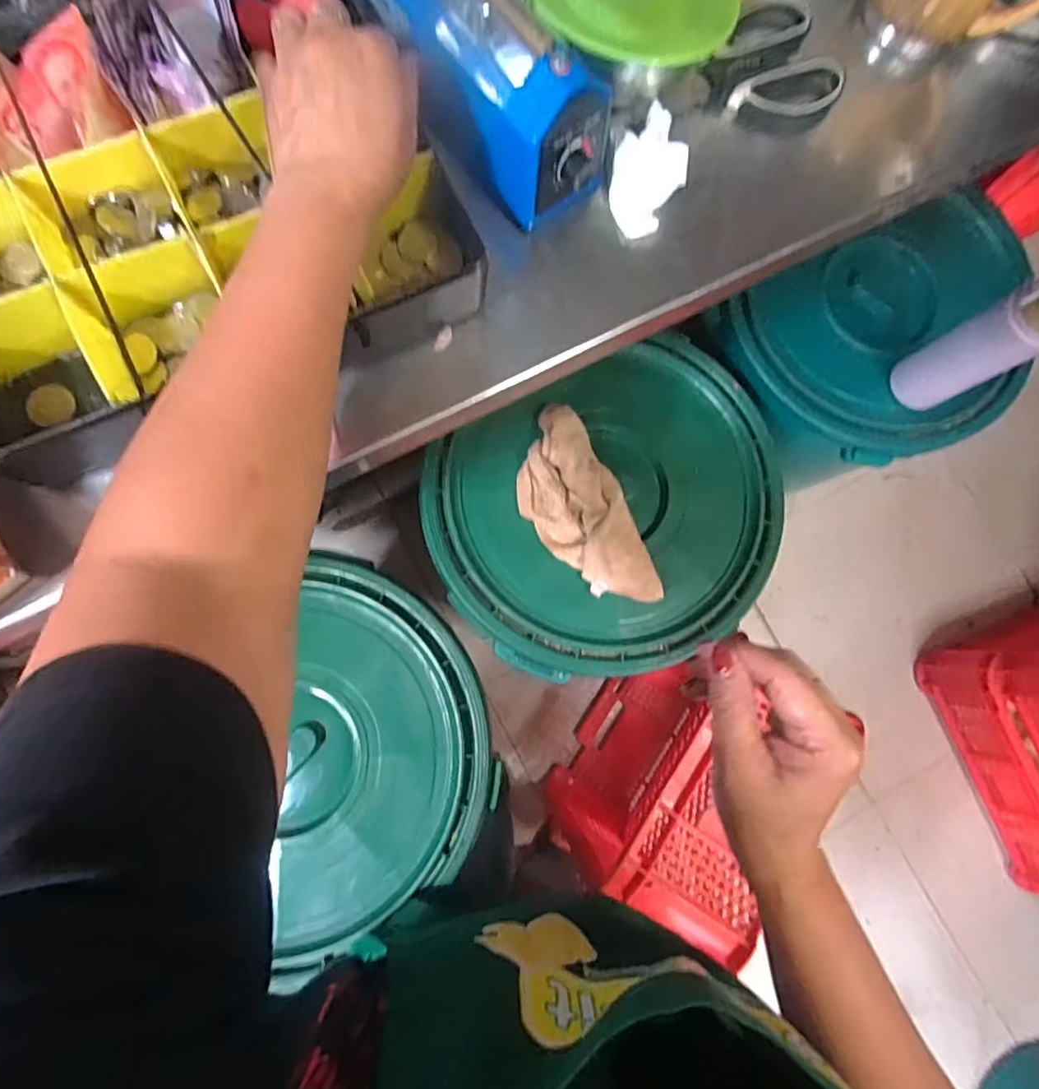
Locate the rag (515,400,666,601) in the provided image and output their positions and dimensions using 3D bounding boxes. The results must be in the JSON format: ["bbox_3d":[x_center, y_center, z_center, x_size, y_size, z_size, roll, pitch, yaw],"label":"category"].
[{"bbox_3d":[0.072,-0.037,0.673,0.104,0.031,0.247,-29,84,-9],"label":"rag"}]

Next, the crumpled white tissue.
[{"bbox_3d":[0.090,-0.262,0.402,0.048,0.025,0.081,20,79,-1],"label":"crumpled white tissue"}]

